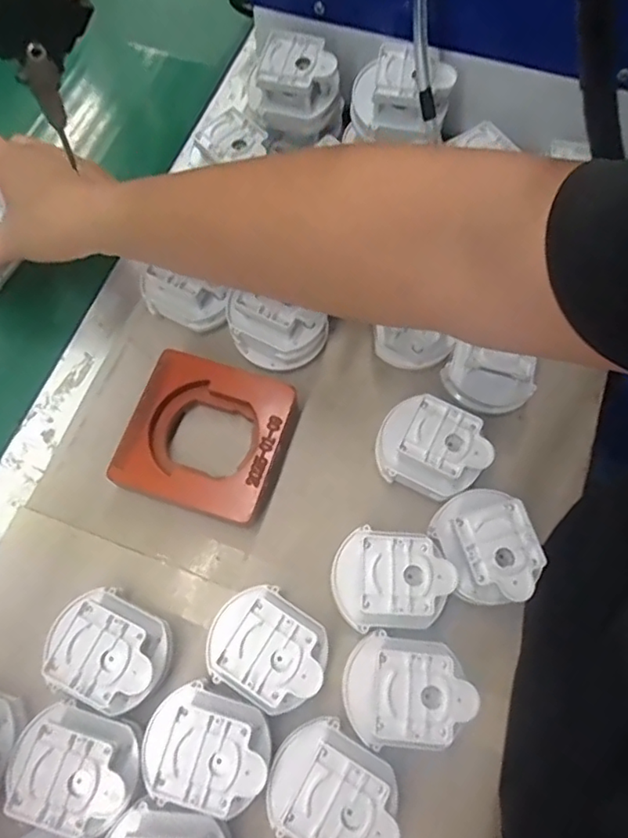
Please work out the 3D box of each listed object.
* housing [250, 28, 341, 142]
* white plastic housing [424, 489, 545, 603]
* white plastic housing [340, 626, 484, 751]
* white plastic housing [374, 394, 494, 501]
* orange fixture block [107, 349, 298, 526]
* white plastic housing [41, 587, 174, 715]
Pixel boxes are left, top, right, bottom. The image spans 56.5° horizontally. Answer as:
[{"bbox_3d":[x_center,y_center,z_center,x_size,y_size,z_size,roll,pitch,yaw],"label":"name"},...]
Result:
[{"bbox_3d":[-0.015,-0.247,0.442,0.065,0.055,0.052,24,72,7],"label":"housing"},{"bbox_3d":[0.109,0.080,0.365,0.057,0.040,0.071,-18,72,-7],"label":"white plastic housing"},{"bbox_3d":[0.052,0.156,0.335,0.069,0.039,0.058,11,70,3],"label":"white plastic housing"},{"bbox_3d":[0.077,0.021,0.391,0.068,0.051,0.055,24,72,7],"label":"white plastic housing"},{"bbox_3d":[-0.073,0.013,0.404,0.102,0.030,0.099,17,71,5],"label":"orange fixture block"},{"bbox_3d":[-0.117,0.138,0.343,0.067,0.047,0.059,28,72,9],"label":"white plastic housing"}]

